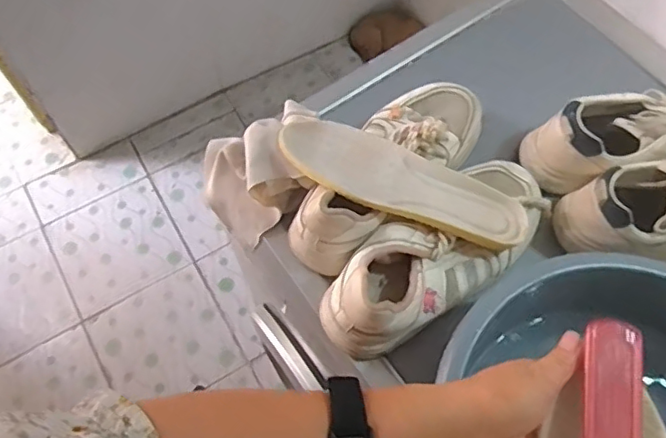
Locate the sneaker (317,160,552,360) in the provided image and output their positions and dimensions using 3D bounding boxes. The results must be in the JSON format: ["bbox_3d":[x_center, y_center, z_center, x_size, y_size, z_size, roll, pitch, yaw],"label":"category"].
[{"bbox_3d":[0.100,0.028,0.538,0.250,0.080,0.096,-36,69,-16],"label":"sneaker"}]

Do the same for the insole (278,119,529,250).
[{"bbox_3d":[0.062,-0.032,0.538,0.237,0.029,0.071,22,68,9],"label":"insole"}]

